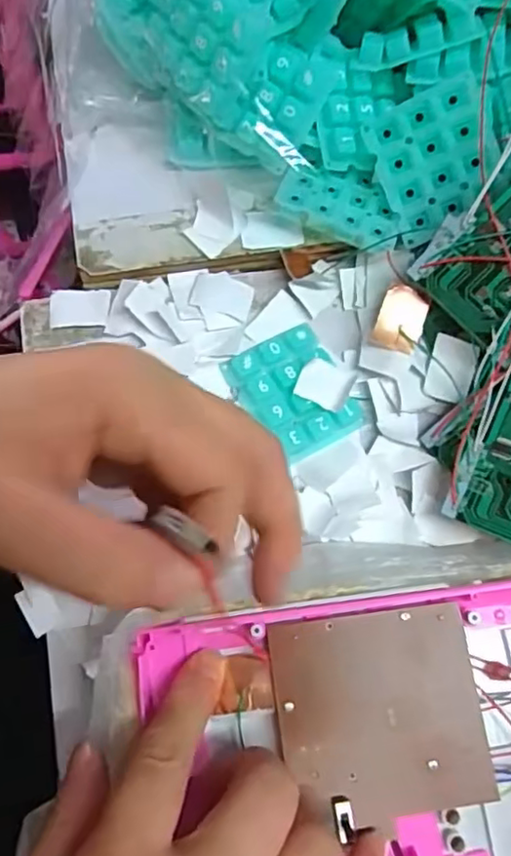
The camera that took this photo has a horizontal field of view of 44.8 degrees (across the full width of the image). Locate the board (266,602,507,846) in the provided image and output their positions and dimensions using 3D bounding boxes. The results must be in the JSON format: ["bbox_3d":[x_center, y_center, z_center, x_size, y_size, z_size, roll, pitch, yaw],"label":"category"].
[{"bbox_3d":[0.045,0.103,0.226,0.072,0.005,0.068,-7,73,-2],"label":"board"}]

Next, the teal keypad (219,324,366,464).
[{"bbox_3d":[0.018,-0.016,0.288,0.046,0.012,0.057,-33,78,-9],"label":"teal keypad"}]

